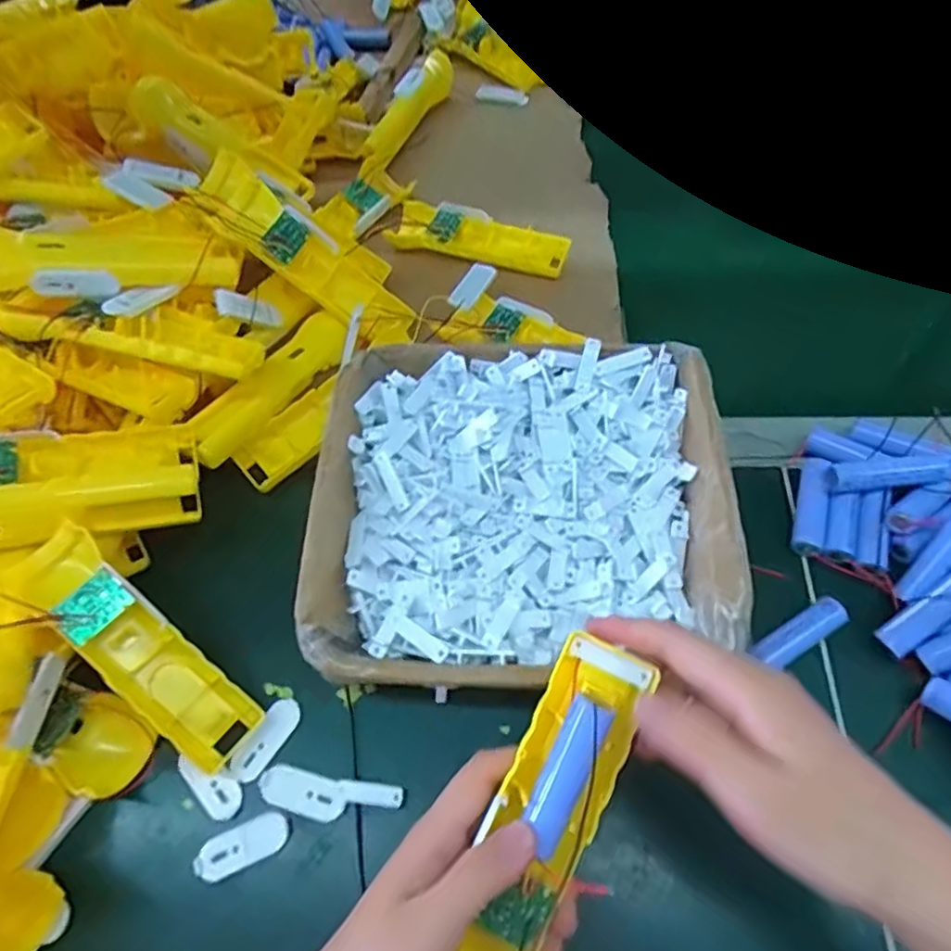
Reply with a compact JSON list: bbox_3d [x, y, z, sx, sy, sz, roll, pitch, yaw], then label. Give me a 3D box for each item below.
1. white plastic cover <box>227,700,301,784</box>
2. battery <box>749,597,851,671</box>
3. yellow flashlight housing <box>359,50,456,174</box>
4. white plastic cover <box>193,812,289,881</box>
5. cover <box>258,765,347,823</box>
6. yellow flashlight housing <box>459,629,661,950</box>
[{"bbox_3d":[-0.122,0.155,0.368,0.018,0.008,0.049,27,64,20],"label":"white plastic cover"},{"bbox_3d":[0.187,0.093,0.365,0.060,0.015,0.018,-29,60,-13],"label":"battery"},{"bbox_3d":[-0.066,-0.376,0.644,0.024,0.030,0.189,16,61,14],"label":"yellow flashlight housing"},{"bbox_3d":[-0.127,0.200,0.342,0.050,0.004,0.019,-23,59,-9],"label":"white plastic cover"},{"bbox_3d":[-0.098,0.178,0.353,0.051,0.004,0.021,11,60,12],"label":"cover"},{"bbox_3d":[0.030,0.153,0.271,0.041,0.035,0.164,20,87,16],"label":"yellow flashlight housing"}]

